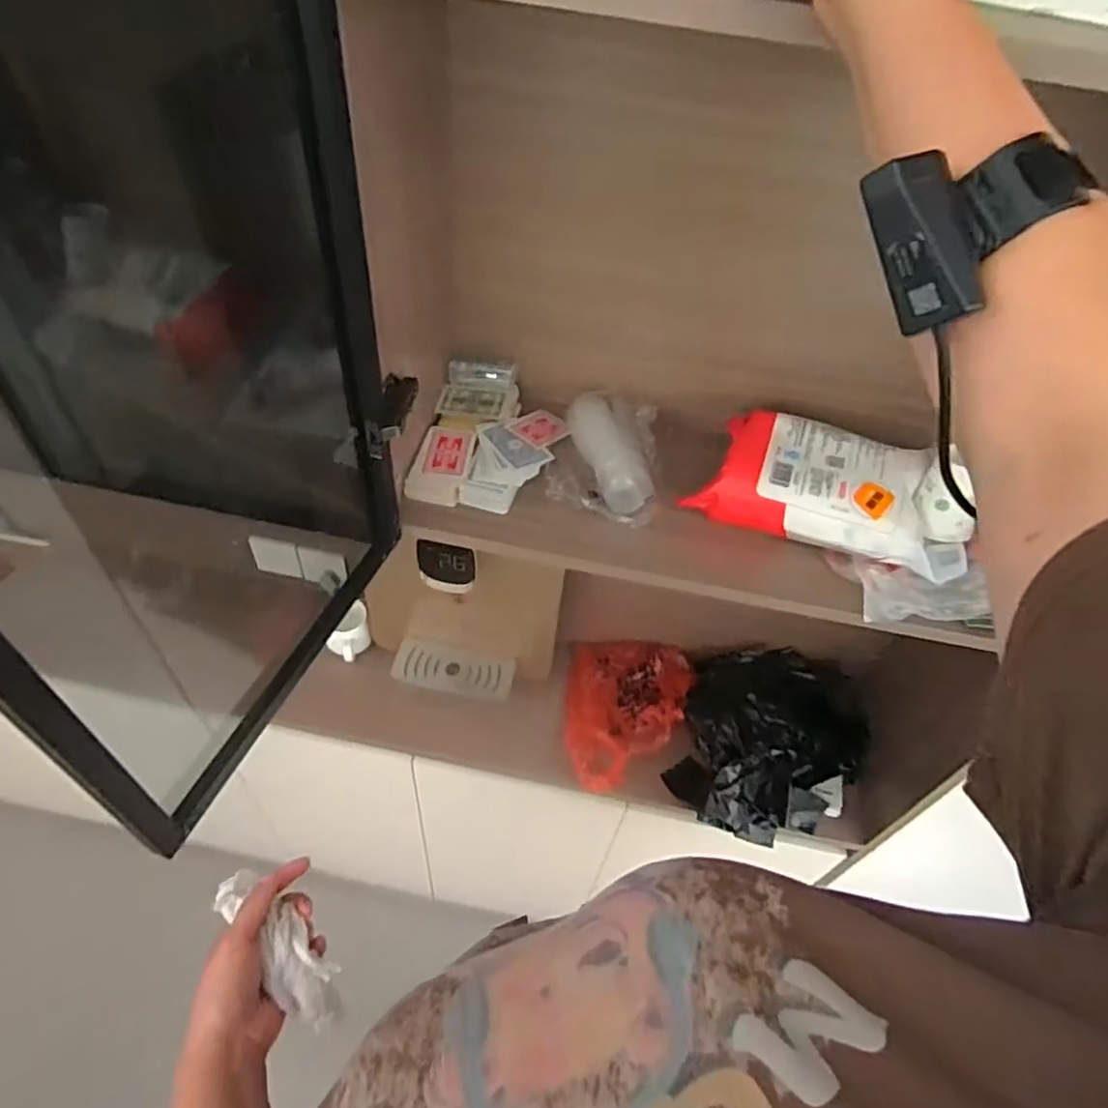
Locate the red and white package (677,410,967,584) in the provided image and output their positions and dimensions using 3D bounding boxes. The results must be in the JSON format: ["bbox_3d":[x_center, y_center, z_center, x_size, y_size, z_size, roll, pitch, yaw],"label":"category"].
[{"bbox_3d":[0.290,-0.075,0.764,0.251,0.082,0.129,17,49,9],"label":"red and white package"}]

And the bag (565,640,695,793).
[{"bbox_3d":[0.125,0.255,1.147,0.203,0.081,0.265,8,48,1],"label":"bag"}]

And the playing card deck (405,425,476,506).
[{"bbox_3d":[-0.128,-0.102,0.789,0.061,0.019,0.109,10,48,2],"label":"playing card deck"}]

